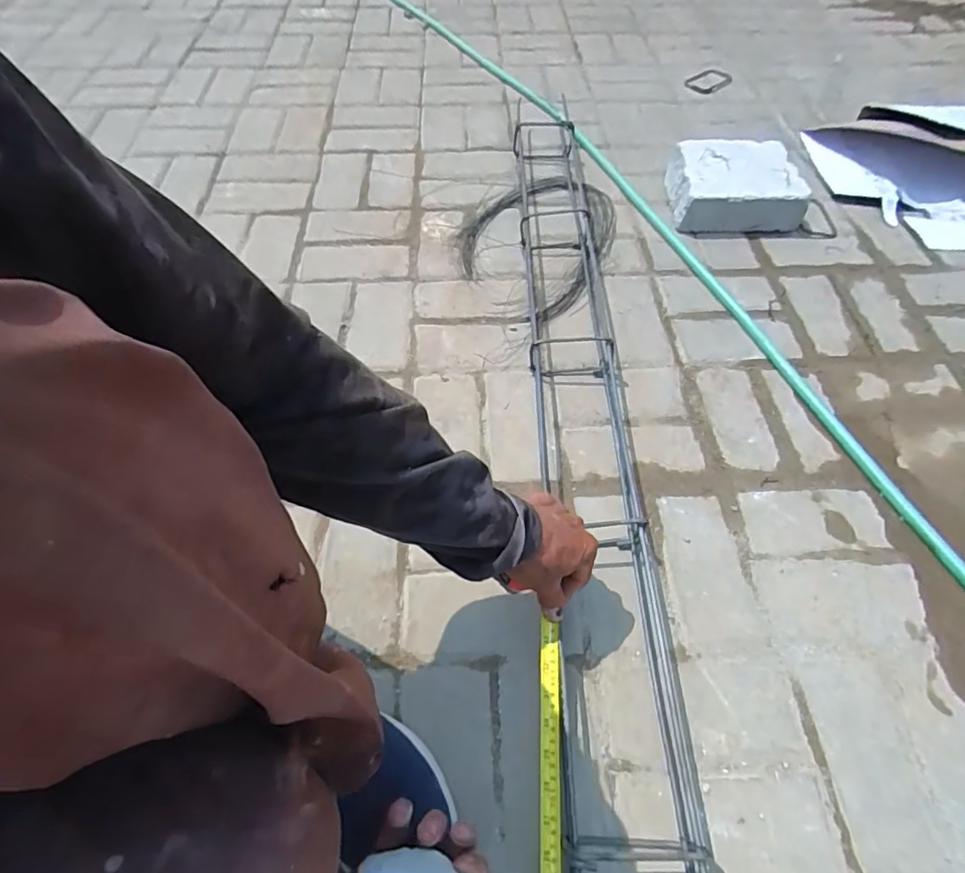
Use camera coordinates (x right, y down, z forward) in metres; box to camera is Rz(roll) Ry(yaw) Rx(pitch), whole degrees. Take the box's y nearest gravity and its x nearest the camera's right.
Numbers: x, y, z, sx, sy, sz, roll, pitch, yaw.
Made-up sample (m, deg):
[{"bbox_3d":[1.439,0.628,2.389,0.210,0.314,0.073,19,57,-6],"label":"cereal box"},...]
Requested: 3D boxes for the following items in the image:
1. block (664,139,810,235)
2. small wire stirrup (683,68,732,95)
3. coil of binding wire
[{"bbox_3d":[0.484,-0.495,1.032,0.224,0.079,0.213,-3,58,-2],"label":"block"},{"bbox_3d":[0.584,-0.917,1.367,0.142,0.013,0.097,-39,66,-22],"label":"small wire stirrup"},{"bbox_3d":[0.107,-0.385,1.001,0.262,0.029,0.398,23,60,13],"label":"coil of binding wire"}]

